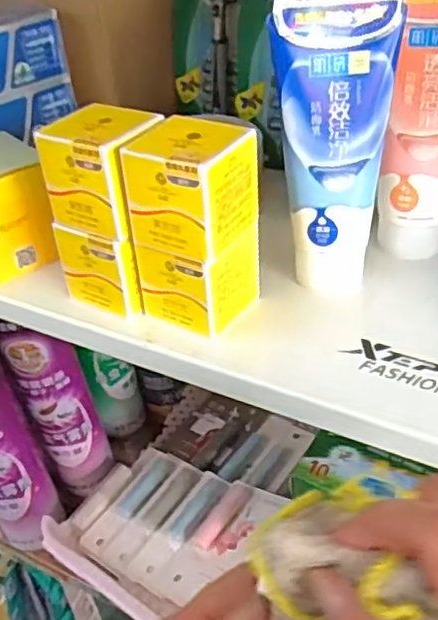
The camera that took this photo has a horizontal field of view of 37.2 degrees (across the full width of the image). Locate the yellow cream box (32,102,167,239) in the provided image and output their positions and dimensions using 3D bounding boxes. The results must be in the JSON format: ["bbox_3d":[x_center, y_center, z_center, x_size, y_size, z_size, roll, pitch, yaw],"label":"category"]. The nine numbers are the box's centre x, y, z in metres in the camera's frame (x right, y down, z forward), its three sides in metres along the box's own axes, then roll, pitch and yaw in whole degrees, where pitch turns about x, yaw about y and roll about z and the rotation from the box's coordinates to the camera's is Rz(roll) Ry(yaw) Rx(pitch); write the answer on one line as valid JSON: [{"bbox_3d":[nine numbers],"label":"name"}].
[{"bbox_3d":[-0.061,-0.079,0.362,0.053,0.055,0.051,17,45,26],"label":"yellow cream box"}]

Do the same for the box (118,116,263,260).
[{"bbox_3d":[-0.014,-0.064,0.341,0.051,0.054,0.052,20,46,28],"label":"box"}]

